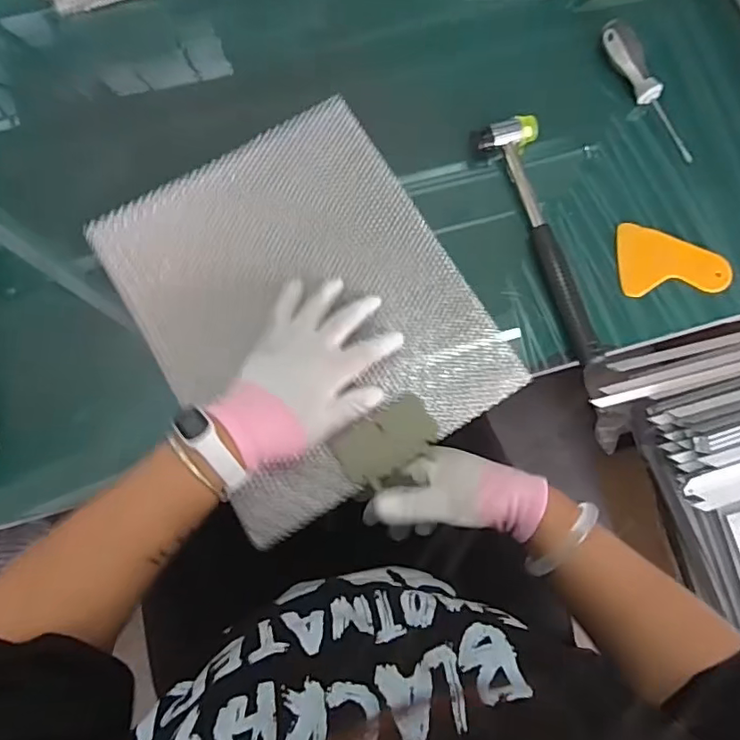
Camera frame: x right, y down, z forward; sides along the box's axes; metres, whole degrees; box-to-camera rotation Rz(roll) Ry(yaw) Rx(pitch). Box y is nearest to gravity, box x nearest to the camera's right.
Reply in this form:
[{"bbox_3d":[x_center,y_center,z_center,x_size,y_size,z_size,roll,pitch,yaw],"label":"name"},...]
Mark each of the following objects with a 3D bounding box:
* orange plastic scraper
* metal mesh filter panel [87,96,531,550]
[{"bbox_3d":[0.284,-0.104,0.503,0.100,0.011,0.065,-3,95,0],"label":"orange plastic scraper"},{"bbox_3d":[-0.060,-0.060,0.486,0.270,0.022,0.325,-32,80,-6],"label":"metal mesh filter panel"}]

